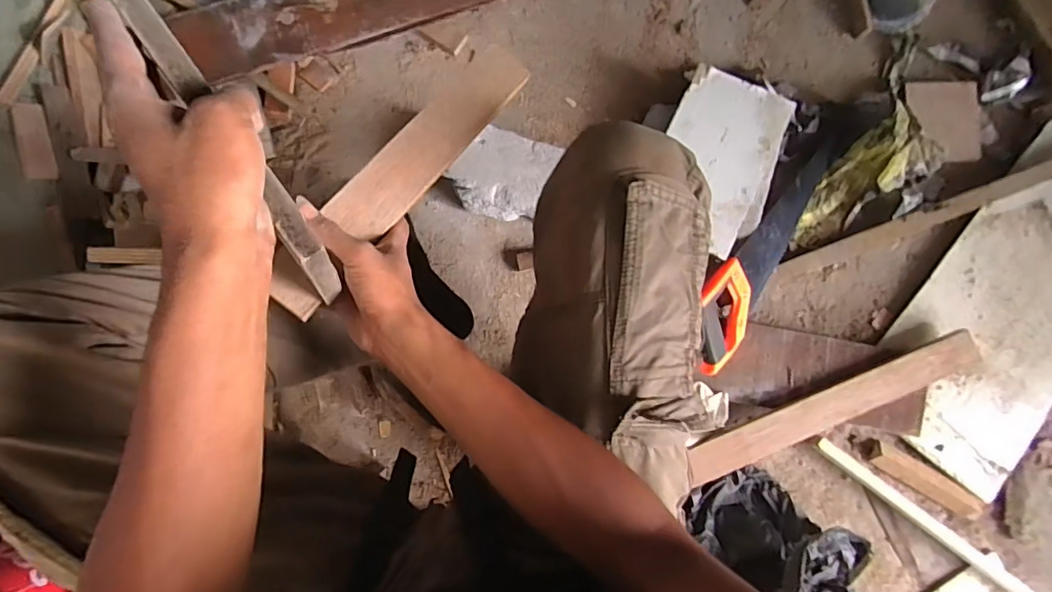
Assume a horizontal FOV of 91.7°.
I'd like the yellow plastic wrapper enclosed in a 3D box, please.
[{"bbox_3d":[0.510,-0.166,0.778,0.111,0.044,0.245,45,106,2],"label":"yellow plastic wrapper"}]

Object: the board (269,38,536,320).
[{"bbox_3d":[-0.107,-0.125,0.480,0.054,0.013,0.340,42,68,-13],"label":"board"}]

